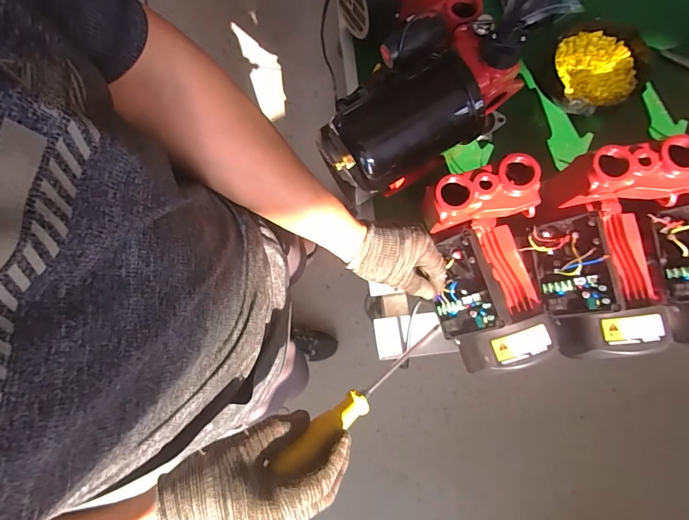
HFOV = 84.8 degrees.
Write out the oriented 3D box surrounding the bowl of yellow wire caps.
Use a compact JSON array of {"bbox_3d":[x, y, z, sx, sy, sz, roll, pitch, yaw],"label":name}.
[{"bbox_3d":[0.399,-0.298,0.595,0.145,0.046,0.130,9,82,4],"label":"bowl of yellow wire caps"}]

